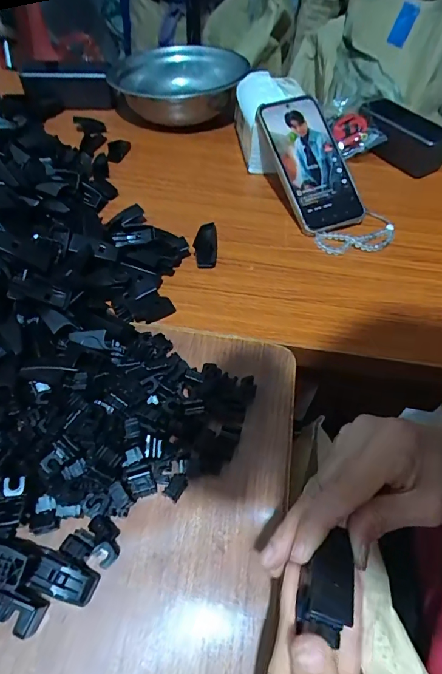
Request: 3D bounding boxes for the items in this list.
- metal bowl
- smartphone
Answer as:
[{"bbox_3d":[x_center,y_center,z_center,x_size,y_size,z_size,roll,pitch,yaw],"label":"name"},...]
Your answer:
[{"bbox_3d":[-0.068,-0.392,0.616,0.196,0.065,0.196,2,54,-3],"label":"metal bowl"},{"bbox_3d":[0.109,-0.210,0.473,0.083,0.016,0.172,-19,83,-10],"label":"smartphone"}]

